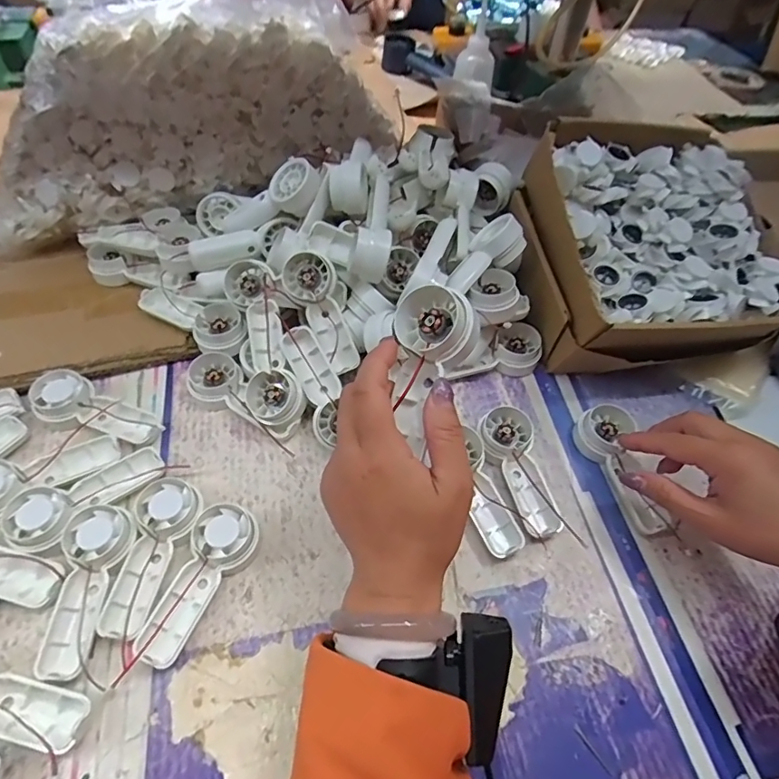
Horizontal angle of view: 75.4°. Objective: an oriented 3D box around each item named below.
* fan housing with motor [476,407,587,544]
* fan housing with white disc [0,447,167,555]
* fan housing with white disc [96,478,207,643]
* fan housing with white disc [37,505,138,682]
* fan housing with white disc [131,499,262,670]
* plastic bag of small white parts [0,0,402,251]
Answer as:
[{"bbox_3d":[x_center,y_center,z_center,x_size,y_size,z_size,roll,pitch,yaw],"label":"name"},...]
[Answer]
[{"bbox_3d":[0.114,0.066,0.417,0.047,0.021,0.121,-19,57,-18],"label":"fan housing with motor"},{"bbox_3d":[-0.231,0.079,0.385,0.110,0.018,0.044,-31,64,-37],"label":"fan housing with white disc"},{"bbox_3d":[-0.173,0.115,0.358,0.044,0.016,0.108,17,57,6],"label":"fan housing with white disc"},{"bbox_3d":[-0.212,0.133,0.343,0.043,0.016,0.109,10,53,3],"label":"fan housing with white disc"},{"bbox_3d":[-0.136,0.131,0.353,0.043,0.020,0.107,27,56,14],"label":"fan housing with white disc"},{"bbox_3d":[-0.236,-0.351,0.582,0.436,0.131,0.293,-14,56,-15],"label":"plastic bag of small white parts"}]

